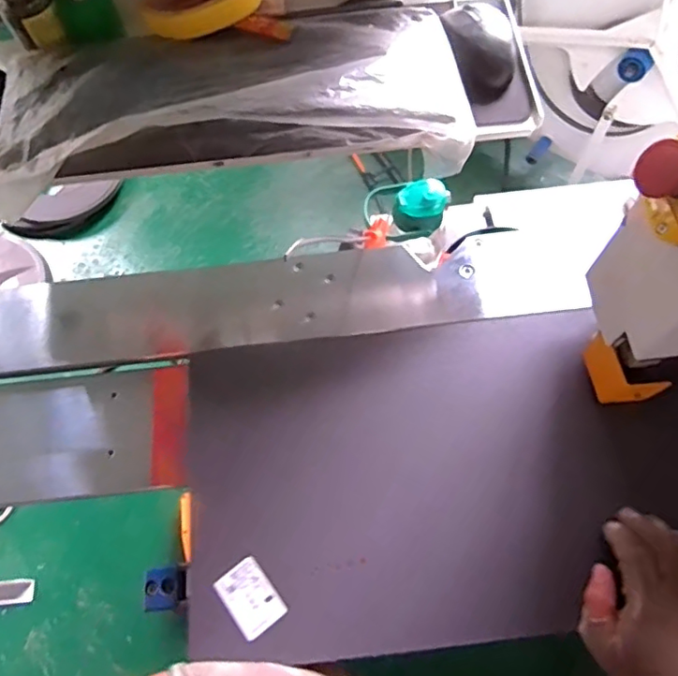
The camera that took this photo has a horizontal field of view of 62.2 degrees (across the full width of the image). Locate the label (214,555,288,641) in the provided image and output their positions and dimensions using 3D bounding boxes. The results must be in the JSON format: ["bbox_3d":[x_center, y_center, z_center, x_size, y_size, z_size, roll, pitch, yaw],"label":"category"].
[{"bbox_3d":[-0.083,0.242,0.523,0.045,0.004,0.062,-35,75,-15],"label":"label"}]

